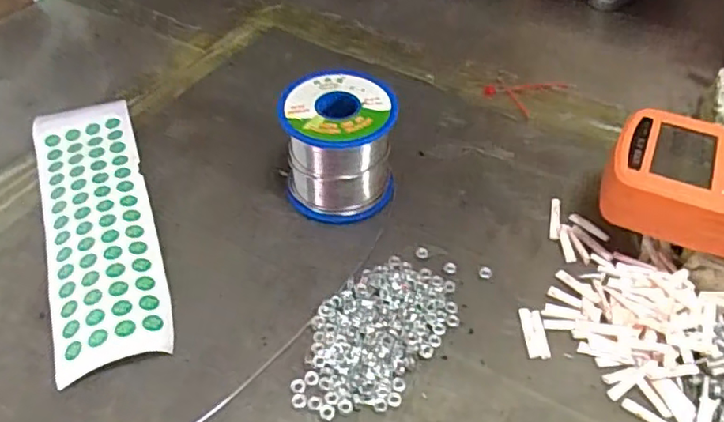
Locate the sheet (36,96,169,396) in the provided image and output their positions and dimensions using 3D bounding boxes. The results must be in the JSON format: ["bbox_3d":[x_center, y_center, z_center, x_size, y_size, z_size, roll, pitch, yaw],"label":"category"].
[{"bbox_3d":[-0.154,0.002,0.355,0.057,0.011,0.204,-16,49,-15],"label":"sheet"}]

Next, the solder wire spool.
[{"bbox_3d":[-0.013,-0.040,0.360,0.063,0.064,0.058,1,47,-1],"label":"solder wire spool"}]

